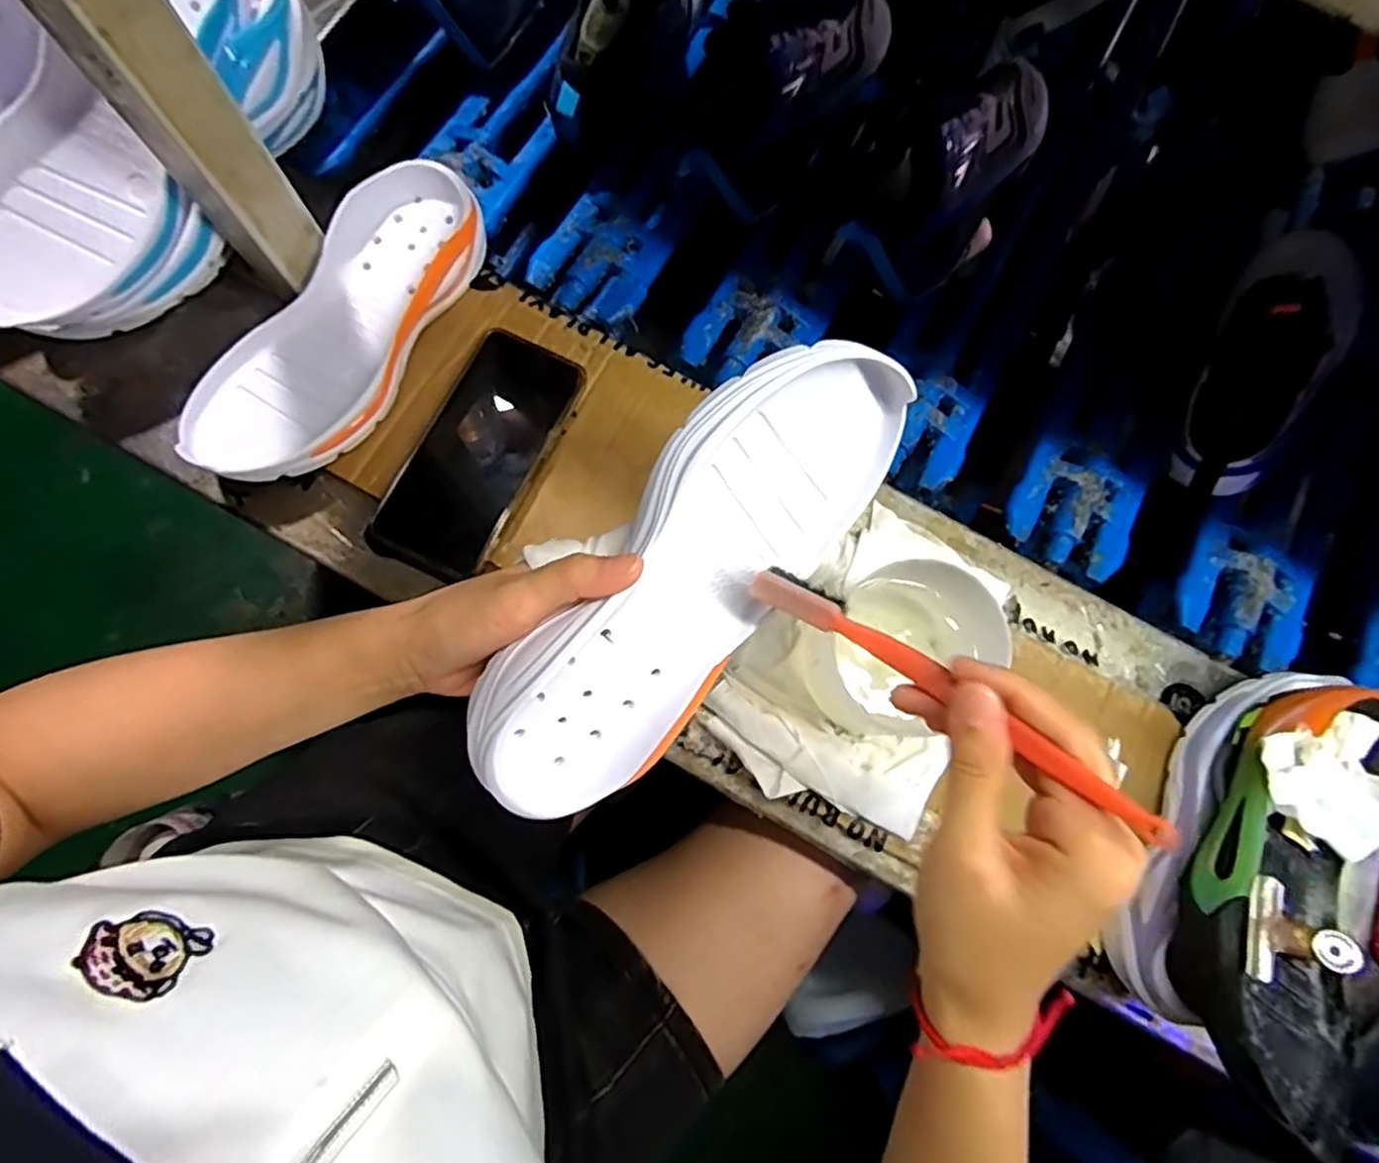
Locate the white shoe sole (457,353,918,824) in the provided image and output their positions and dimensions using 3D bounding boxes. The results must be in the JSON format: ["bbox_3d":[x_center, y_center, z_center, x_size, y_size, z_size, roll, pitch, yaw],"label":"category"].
[{"bbox_3d":[0.000,-0.003,0.312,0.243,0.050,0.094,-50,124,-1],"label":"white shoe sole"}]

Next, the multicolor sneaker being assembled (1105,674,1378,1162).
[{"bbox_3d":[0.333,0.162,0.383,0.100,0.083,0.236,31,79,5],"label":"multicolor sneaker being assembled"}]

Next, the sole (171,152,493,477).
[{"bbox_3d":[-0.223,-0.163,0.446,0.092,0.049,0.238,37,80,6],"label":"sole"}]

